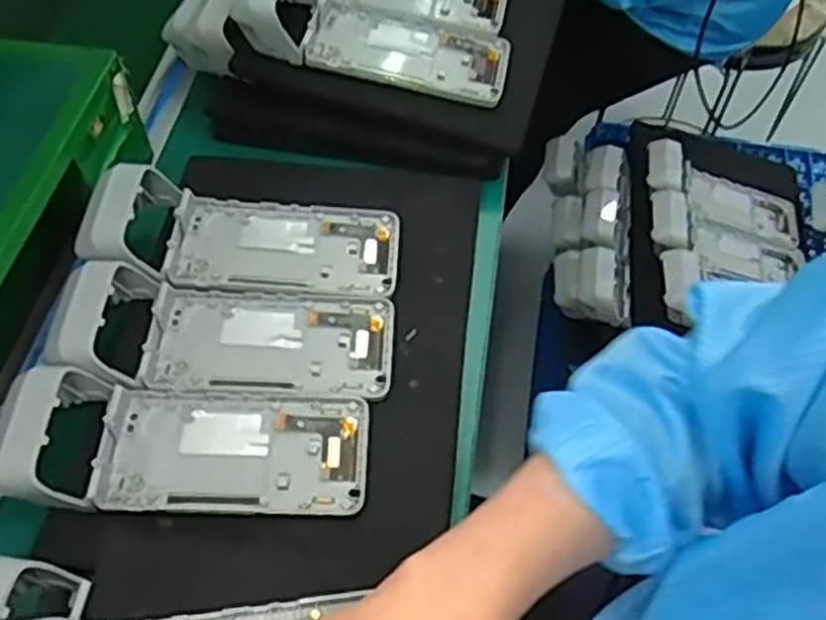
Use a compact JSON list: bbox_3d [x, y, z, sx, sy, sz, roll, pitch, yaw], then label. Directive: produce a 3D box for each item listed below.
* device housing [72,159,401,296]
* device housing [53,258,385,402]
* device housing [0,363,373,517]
[{"bbox_3d":[-0.123,-0.062,0.581,0.222,0.056,0.082,1,54,-1],"label":"device housing"},{"bbox_3d":[-0.125,0.011,0.539,0.218,0.048,0.082,2,54,-1],"label":"device housing"},{"bbox_3d":[-0.139,0.081,0.494,0.219,0.050,0.084,0,54,-1],"label":"device housing"}]

